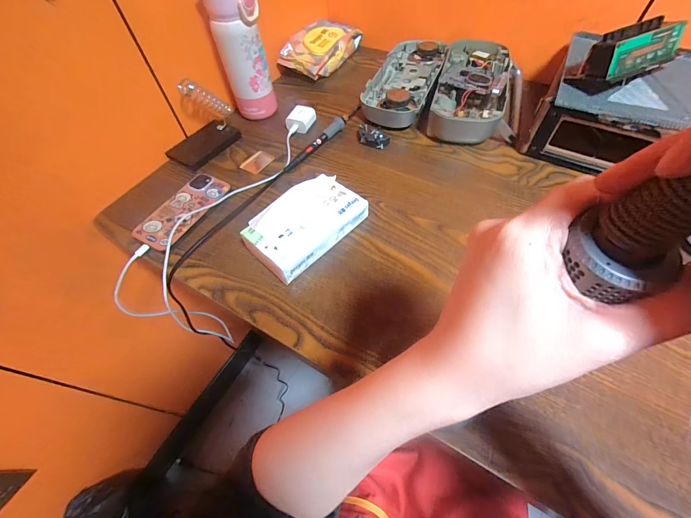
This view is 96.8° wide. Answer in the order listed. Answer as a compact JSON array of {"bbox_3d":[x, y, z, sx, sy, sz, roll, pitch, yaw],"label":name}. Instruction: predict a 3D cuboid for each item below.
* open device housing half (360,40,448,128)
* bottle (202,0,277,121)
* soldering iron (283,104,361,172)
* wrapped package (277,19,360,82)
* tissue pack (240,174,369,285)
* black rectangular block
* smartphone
[{"bbox_3d":[0.119,-0.347,0.596,0.118,0.047,0.253,19,59,15],"label":"open device housing half"},{"bbox_3d":[-0.163,-0.330,0.492,0.056,0.212,0.064,30,62,21],"label":"bottle"},{"bbox_3d":[-0.035,-0.210,0.527,0.016,0.023,0.188,32,63,22],"label":"soldering iron"},{"bbox_3d":[-0.049,-0.452,0.652,0.101,0.031,0.200,32,67,0],"label":"wrapped package"},{"bbox_3d":[-0.055,-0.049,0.413,0.096,0.046,0.151,37,65,24],"label":"tissue pack"},{"bbox_3d":[-0.242,-0.199,0.528,0.068,0.017,0.113,23,60,17],"label":"black rectangular block"},{"bbox_3d":[-0.237,-0.073,0.446,0.065,0.015,0.140,27,59,9],"label":"smartphone"}]

